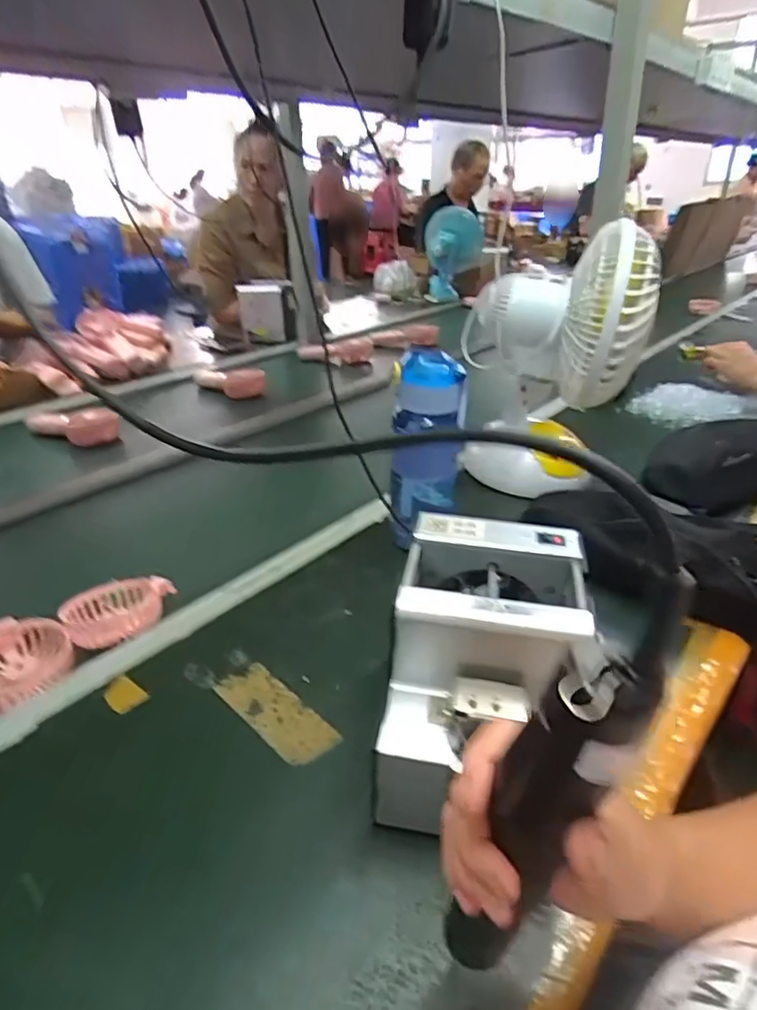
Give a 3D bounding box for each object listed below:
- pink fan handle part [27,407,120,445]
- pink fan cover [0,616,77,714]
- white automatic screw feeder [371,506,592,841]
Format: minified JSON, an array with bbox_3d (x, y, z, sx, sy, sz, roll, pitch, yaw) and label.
[{"bbox_3d":[-0.520,-0.134,1.002,0.152,0.057,0.058,6,26,1],"label":"pink fan handle part"},{"bbox_3d":[-0.323,0.138,0.530,0.088,0.029,0.100,-15,33,-36],"label":"pink fan cover"},{"bbox_3d":[0.070,0.121,0.422,0.122,0.165,0.161,10,26,8],"label":"white automatic screw feeder"}]

